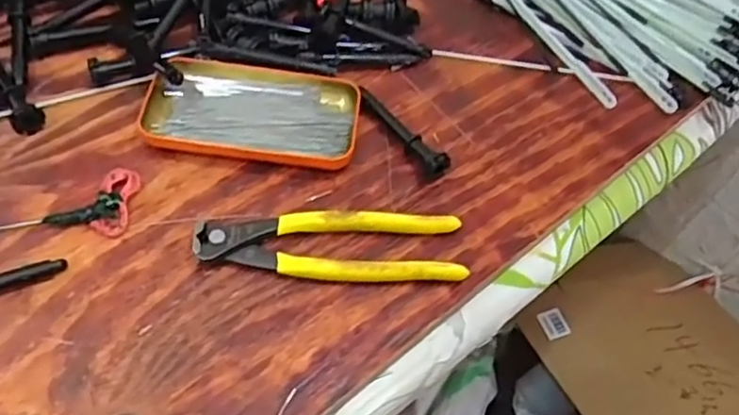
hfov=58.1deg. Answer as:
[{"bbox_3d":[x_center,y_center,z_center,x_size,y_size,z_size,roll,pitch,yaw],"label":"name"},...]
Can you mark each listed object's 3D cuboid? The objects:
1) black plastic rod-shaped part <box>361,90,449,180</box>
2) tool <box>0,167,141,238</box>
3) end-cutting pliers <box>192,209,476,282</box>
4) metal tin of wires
[{"bbox_3d":[0.024,-0.054,0.472,0.015,0.019,0.086,-30,64,-25],"label":"black plastic rod-shaped part"},{"bbox_3d":[-0.198,-0.001,0.409,0.108,0.009,0.045,-3,56,-10],"label":"tool"},{"bbox_3d":[-0.023,0.024,0.410,0.161,0.016,0.044,2,55,-6],"label":"end-cutting pliers"},{"bbox_3d":[-0.079,-0.069,0.466,0.143,0.013,0.079,9,55,-1],"label":"metal tin of wires"}]

